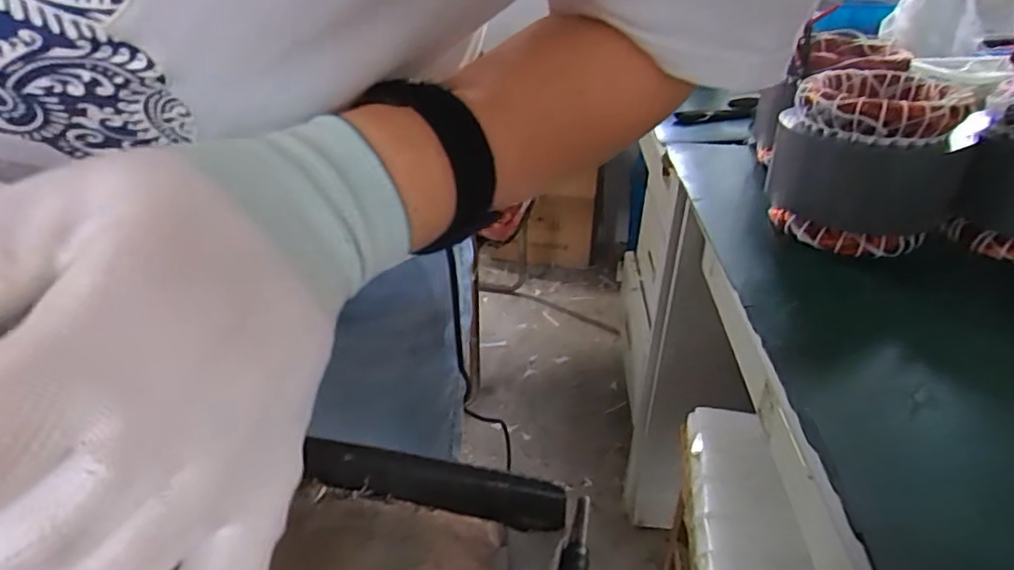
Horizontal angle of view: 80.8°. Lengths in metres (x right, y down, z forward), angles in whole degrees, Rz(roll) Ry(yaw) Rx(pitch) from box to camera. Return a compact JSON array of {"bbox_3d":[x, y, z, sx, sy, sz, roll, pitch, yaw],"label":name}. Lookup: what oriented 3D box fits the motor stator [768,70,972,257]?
[{"bbox_3d":[0.333,-0.119,0.559,0.152,0.129,0.132,16,34,24],"label":"motor stator"}]

